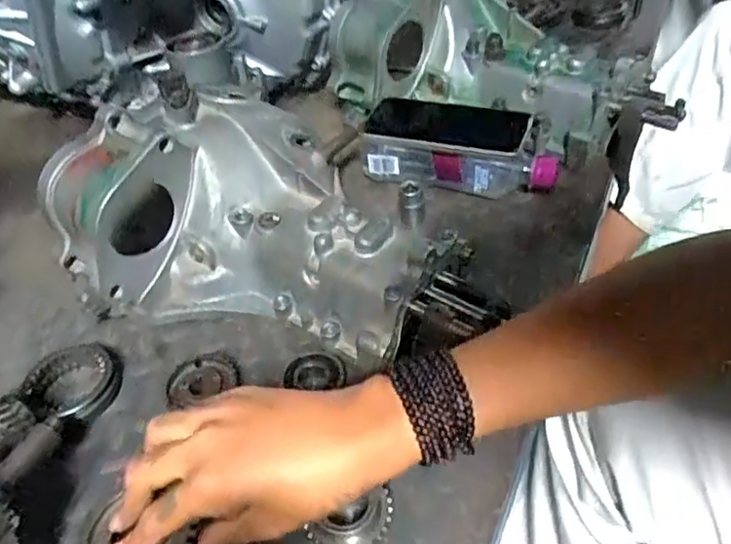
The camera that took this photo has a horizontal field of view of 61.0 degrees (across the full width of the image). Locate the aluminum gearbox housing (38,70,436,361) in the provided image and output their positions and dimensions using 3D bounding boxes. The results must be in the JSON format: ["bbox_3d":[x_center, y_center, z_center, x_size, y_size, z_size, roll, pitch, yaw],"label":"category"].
[{"bbox_3d":[-0.089,-0.060,0.537,0.307,0.133,0.209,8,46,15],"label":"aluminum gearbox housing"}]

